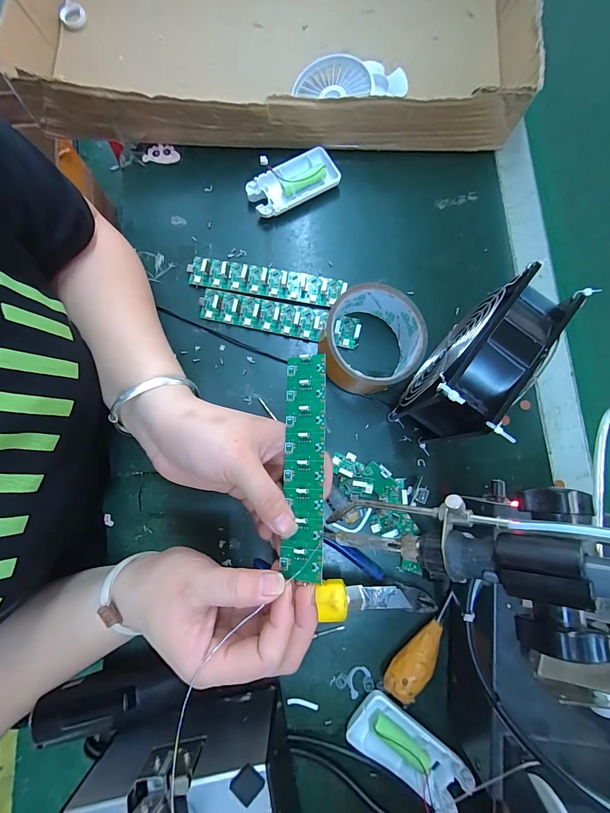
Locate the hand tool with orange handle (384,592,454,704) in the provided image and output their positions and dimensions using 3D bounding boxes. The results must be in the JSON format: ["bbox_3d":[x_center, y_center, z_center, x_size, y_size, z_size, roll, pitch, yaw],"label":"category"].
[{"bbox_3d":[0.096,0.194,0.278,0.021,0.024,0.084,41,82,6],"label":"hand tool with orange handle"}]

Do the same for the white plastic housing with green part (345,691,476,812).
[{"bbox_3d":[0.082,0.269,0.268,0.095,0.019,0.044,35,81,6],"label":"white plastic housing with green part"}]

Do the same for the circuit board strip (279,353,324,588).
[{"bbox_3d":[-0.001,0.039,0.245,0.030,0.004,0.154,-2,78,19],"label":"circuit board strip"}]

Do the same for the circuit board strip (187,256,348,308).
[{"bbox_3d":[-0.039,-0.126,0.345,0.156,0.011,0.030,10,80,1],"label":"circuit board strip"}]

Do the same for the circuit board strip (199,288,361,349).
[{"bbox_3d":[-0.025,-0.089,0.337,0.157,0.017,0.033,12,80,2],"label":"circuit board strip"}]

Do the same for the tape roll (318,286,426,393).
[{"bbox_3d":[0.061,-0.058,0.312,0.085,0.053,0.085,0,80,0],"label":"tape roll"}]

